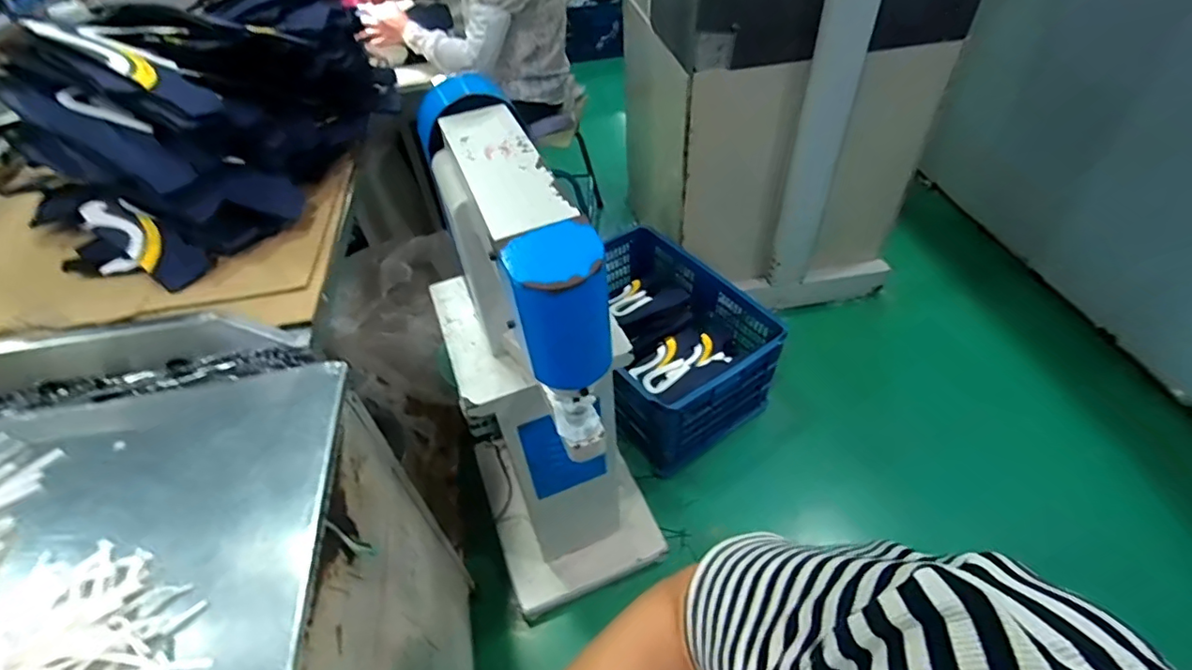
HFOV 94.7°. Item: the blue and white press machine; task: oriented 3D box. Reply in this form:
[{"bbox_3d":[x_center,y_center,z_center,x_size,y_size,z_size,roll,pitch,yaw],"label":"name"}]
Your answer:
[{"bbox_3d":[-0.087,0.106,0.978,0.317,0.941,0.486,-17,48,-11],"label":"blue and white press machine"}]

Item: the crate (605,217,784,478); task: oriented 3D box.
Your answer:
[{"bbox_3d":[0.159,0.006,1.506,0.425,0.279,0.590,-30,52,-21],"label":"crate"}]

